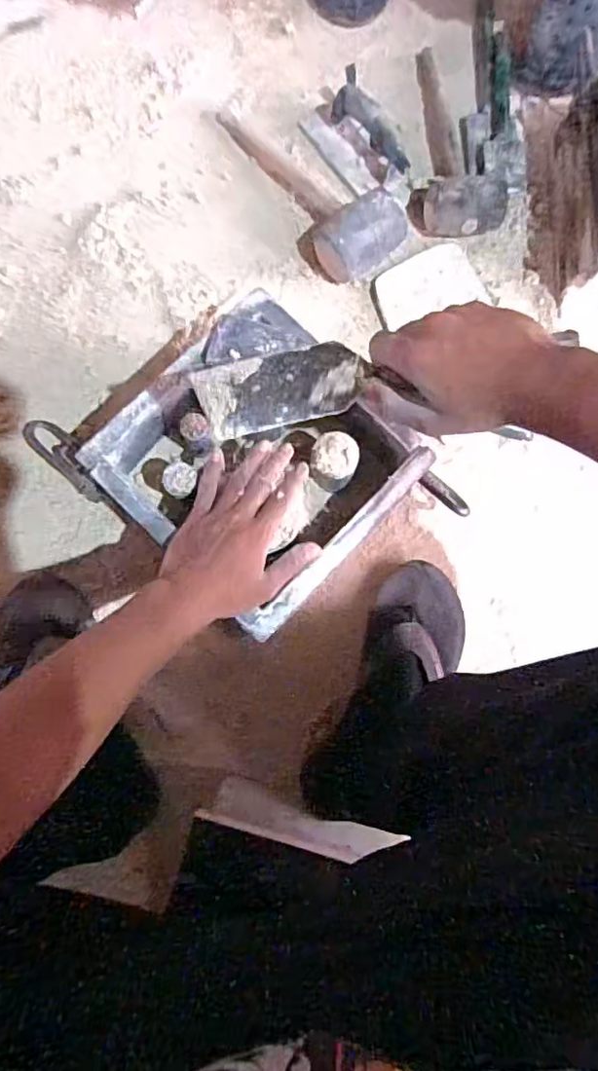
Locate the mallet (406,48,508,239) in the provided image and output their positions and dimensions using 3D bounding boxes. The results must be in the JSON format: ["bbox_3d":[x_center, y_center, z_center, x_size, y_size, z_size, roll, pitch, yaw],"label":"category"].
[{"bbox_3d":[0.184,-0.497,0.709,0.099,0.058,0.281,-4,81,-4],"label":"mallet"}]

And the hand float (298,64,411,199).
[{"bbox_3d":[0.065,-0.493,0.717,0.068,0.053,0.168,-27,83,-7],"label":"hand float"}]

